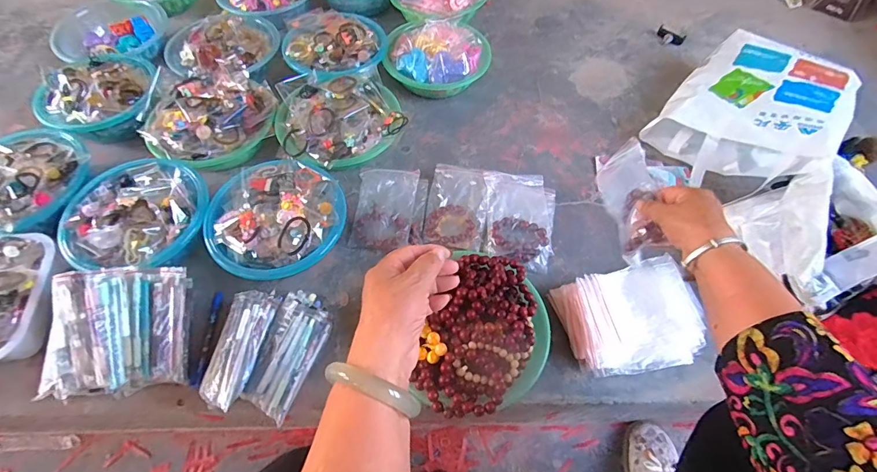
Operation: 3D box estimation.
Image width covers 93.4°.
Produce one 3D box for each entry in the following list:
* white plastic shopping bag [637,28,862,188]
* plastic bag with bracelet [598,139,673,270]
[{"bbox_3d":[0.629,-0.255,0.842,0.276,0.150,0.326,37,65,19],"label":"white plastic shopping bag"},{"bbox_3d":[0.245,-0.041,0.535,0.026,0.097,0.142,-1,59,-2],"label":"plastic bag with bracelet"}]

